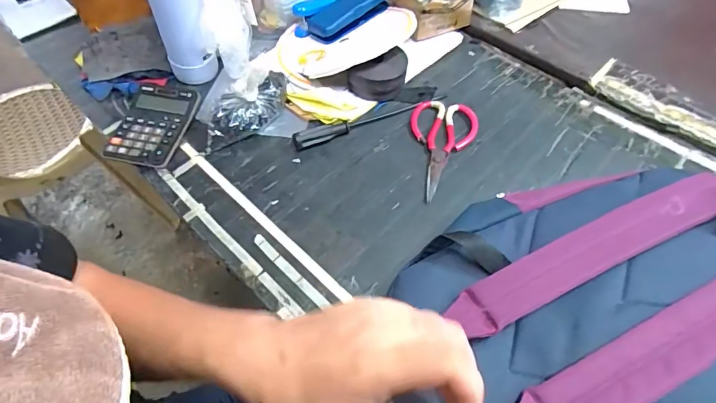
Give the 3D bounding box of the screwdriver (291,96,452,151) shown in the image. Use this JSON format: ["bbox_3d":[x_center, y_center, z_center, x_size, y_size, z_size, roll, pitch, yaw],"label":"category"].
[{"bbox_3d":[0.023,-0.132,0.658,0.256,0.028,0.023,-22,59,-12],"label":"screwdriver"}]

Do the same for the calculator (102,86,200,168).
[{"bbox_3d":[-0.314,-0.119,0.653,0.111,0.024,0.145,5,57,6],"label":"calculator"}]

